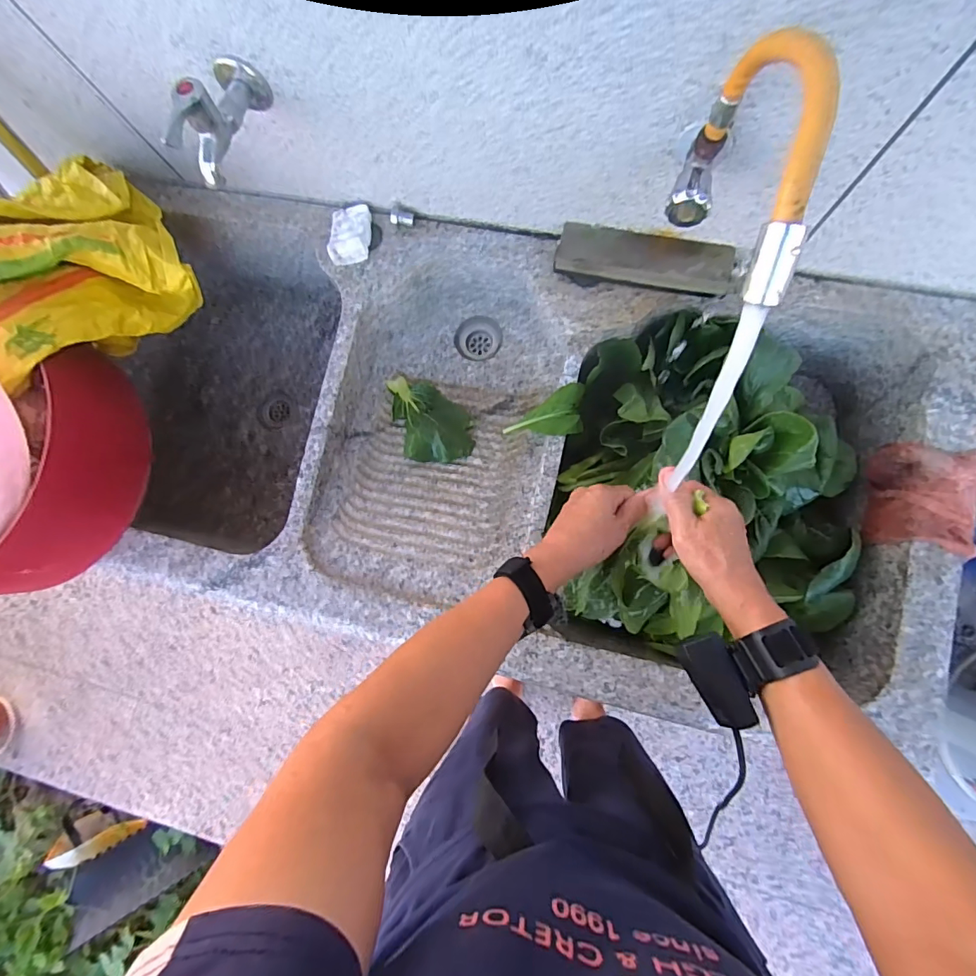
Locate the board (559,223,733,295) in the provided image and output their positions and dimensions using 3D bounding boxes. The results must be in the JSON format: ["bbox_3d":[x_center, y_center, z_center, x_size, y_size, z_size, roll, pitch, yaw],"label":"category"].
[{"bbox_3d":[0.183,-0.271,0.546,0.196,0.015,0.059,13,84,7],"label":"board"}]

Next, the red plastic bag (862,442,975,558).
[{"bbox_3d":[0.490,0.012,0.526,0.076,0.073,0.113,11,84,7],"label":"red plastic bag"}]

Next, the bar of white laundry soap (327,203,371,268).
[{"bbox_3d":[-0.179,-0.329,0.606,0.055,0.016,0.073,2,82,6],"label":"bar of white laundry soap"}]

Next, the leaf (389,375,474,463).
[{"bbox_3d":[-0.079,-0.099,0.632,0.091,0.047,0.140,-21,81,3],"label":"leaf"}]

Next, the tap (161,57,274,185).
[{"bbox_3d":[-0.259,-0.351,0.443,0.047,0.071,0.130,13,69,8],"label":"tap"}]

